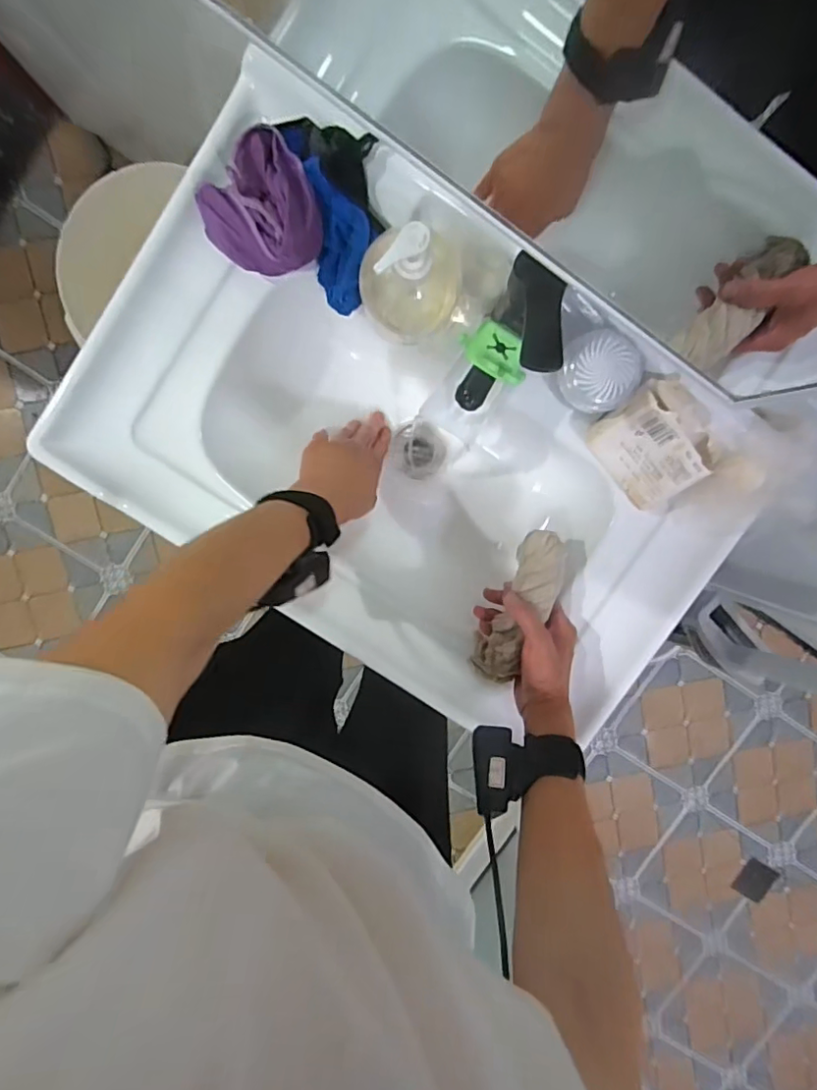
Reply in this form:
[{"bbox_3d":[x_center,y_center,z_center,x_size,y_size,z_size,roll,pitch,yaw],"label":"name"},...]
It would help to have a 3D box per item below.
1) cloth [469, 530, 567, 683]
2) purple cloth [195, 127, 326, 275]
[{"bbox_3d":[0.110,0.061,0.543,0.044,0.051,0.150,24,93,-6],"label":"cloth"},{"bbox_3d":[-0.118,-0.283,0.473,0.100,0.044,0.099,40,94,-8],"label":"purple cloth"}]

